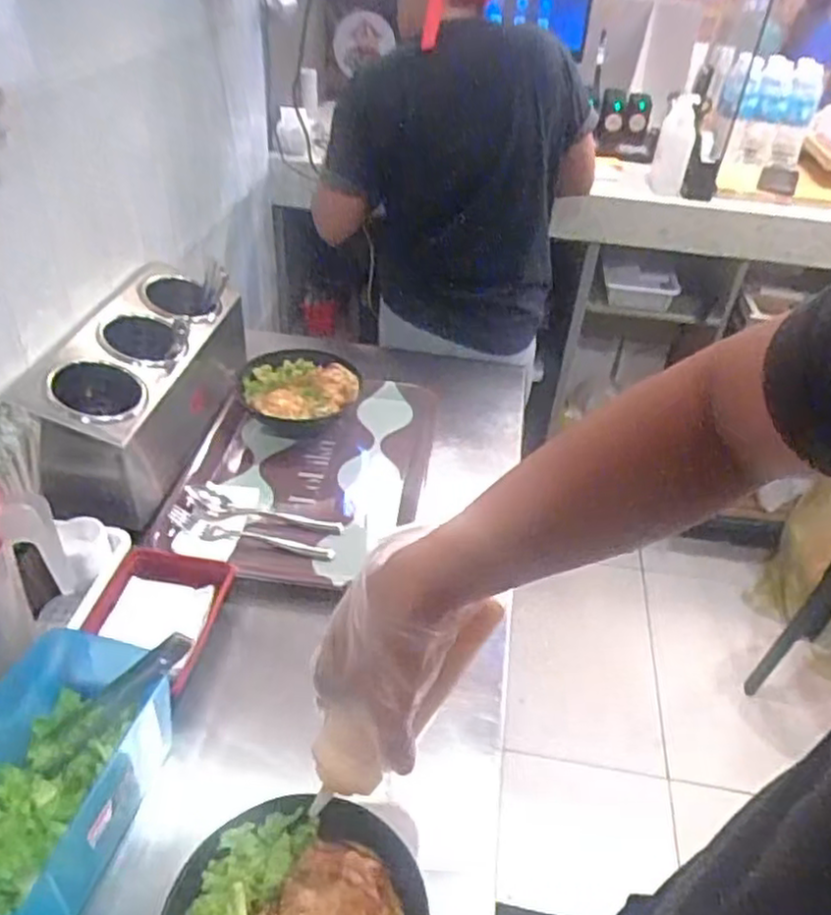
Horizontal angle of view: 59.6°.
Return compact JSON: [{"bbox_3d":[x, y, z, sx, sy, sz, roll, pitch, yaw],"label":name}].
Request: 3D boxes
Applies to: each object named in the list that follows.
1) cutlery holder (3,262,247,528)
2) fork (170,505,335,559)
[{"bbox_3d":[-0.350,-0.115,0.980,0.144,0.179,0.425,5,39,2],"label":"cutlery holder"},{"bbox_3d":[-0.194,0.090,0.858,0.194,0.027,0.026,8,39,6],"label":"fork"}]

